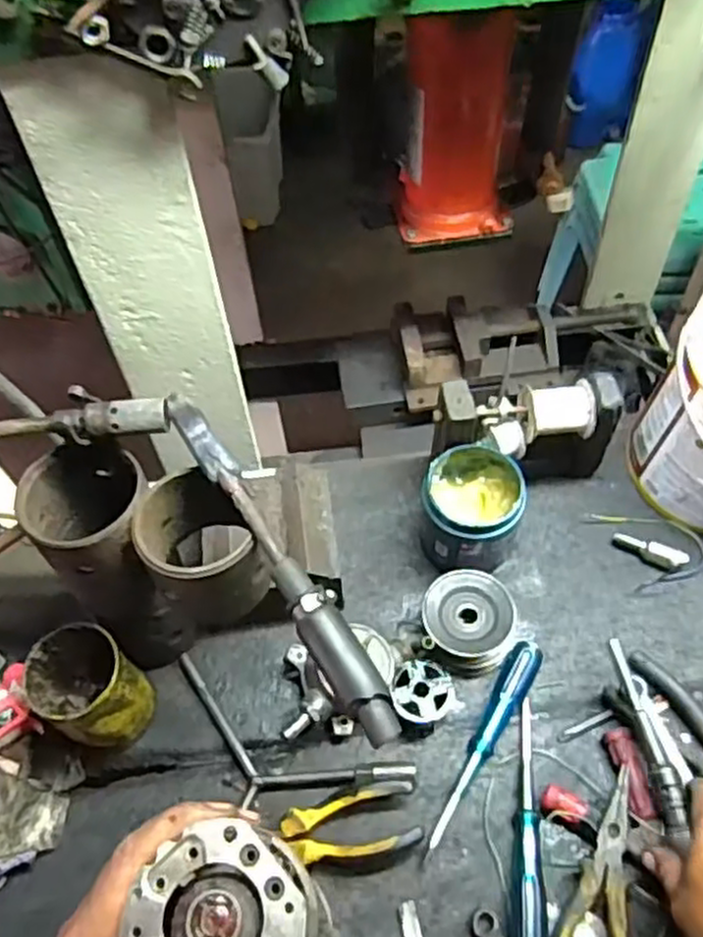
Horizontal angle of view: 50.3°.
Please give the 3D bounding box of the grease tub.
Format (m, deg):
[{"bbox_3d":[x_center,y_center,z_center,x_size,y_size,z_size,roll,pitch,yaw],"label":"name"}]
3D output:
[{"bbox_3d":[0.114,0.044,0.722,0.095,0.100,0.101,0,56,3],"label":"grease tub"}]

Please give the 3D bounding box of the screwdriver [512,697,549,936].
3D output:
[{"bbox_3d":[0.141,0.284,0.600,0.026,0.020,0.192,3,56,5],"label":"screwdriver"}]

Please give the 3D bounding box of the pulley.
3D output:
[{"bbox_3d":[0.108,0.143,0.689,0.083,0.051,0.083,-1,56,2],"label":"pulley"}]

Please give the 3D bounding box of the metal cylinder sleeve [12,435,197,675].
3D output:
[{"bbox_3d":[-0.188,0.084,0.629,0.090,0.234,0.099,-29,59,-16],"label":"metal cylinder sleeve"}]

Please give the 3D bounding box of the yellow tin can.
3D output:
[{"bbox_3d":[-0.221,0.188,0.640,0.097,0.114,0.079,22,60,17],"label":"yellow tin can"}]

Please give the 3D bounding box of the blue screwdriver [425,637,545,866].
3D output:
[{"bbox_3d":[0.112,0.233,0.634,0.028,0.029,0.194,26,61,19],"label":"blue screwdriver"}]

